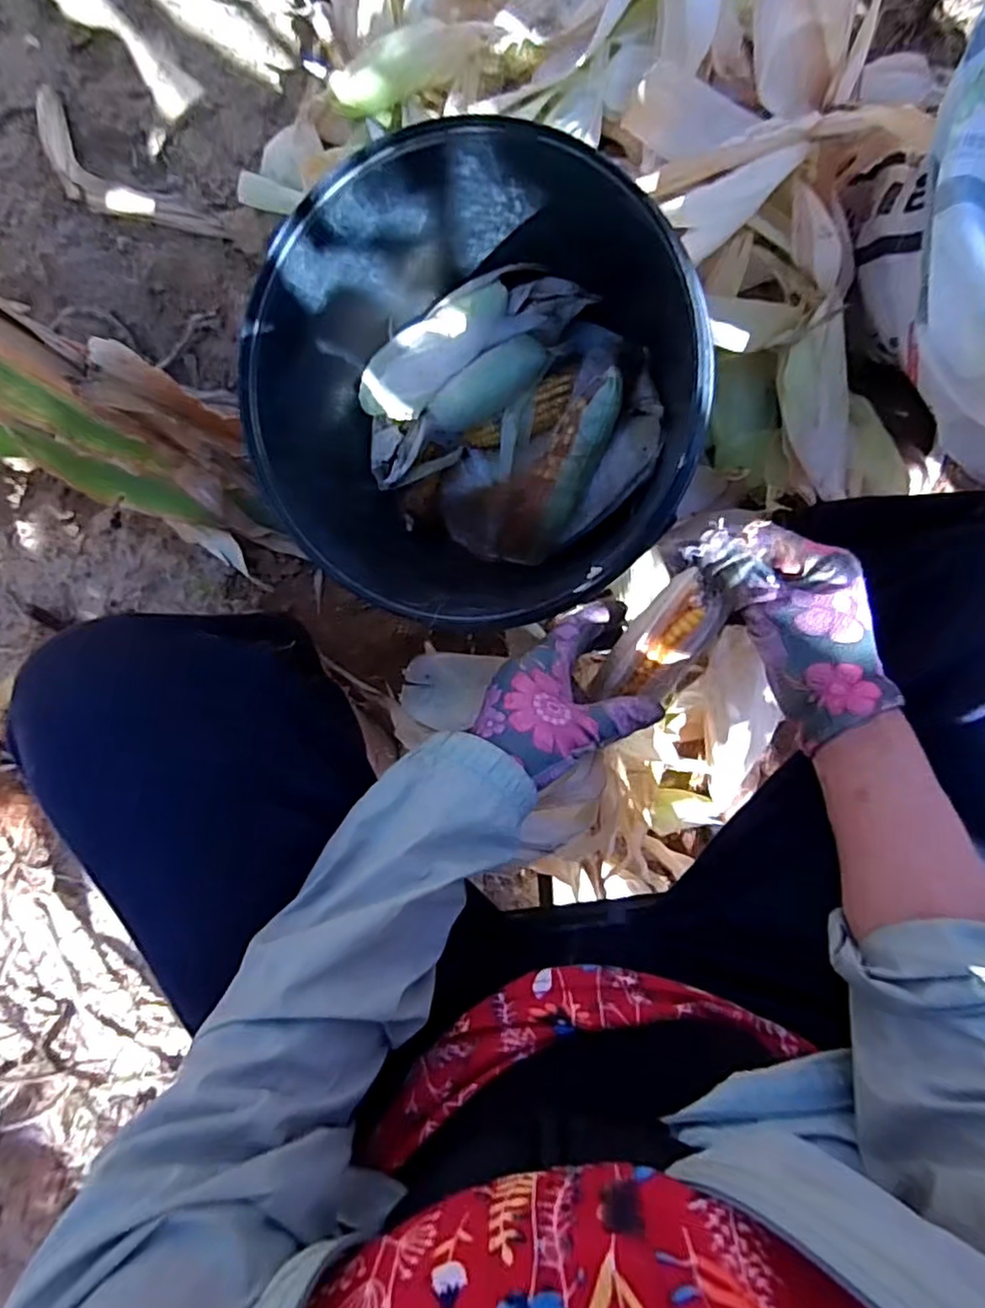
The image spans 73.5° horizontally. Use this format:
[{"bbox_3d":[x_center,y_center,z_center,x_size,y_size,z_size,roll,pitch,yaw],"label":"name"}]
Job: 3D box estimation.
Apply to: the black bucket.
[{"bbox_3d":[-0.011,-0.194,0.544,0.294,0.304,0.300,0,89,4],"label":"black bucket"}]

